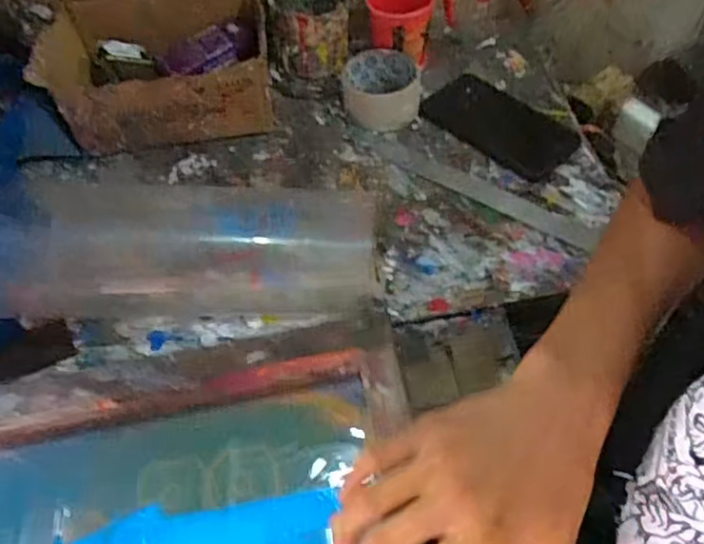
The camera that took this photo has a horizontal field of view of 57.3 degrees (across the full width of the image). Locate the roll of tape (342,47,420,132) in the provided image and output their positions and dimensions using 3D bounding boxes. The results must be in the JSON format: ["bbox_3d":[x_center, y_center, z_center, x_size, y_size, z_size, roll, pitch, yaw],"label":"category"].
[{"bbox_3d":[0.031,-0.196,0.695,0.079,0.052,0.074,0,55,0],"label":"roll of tape"}]

